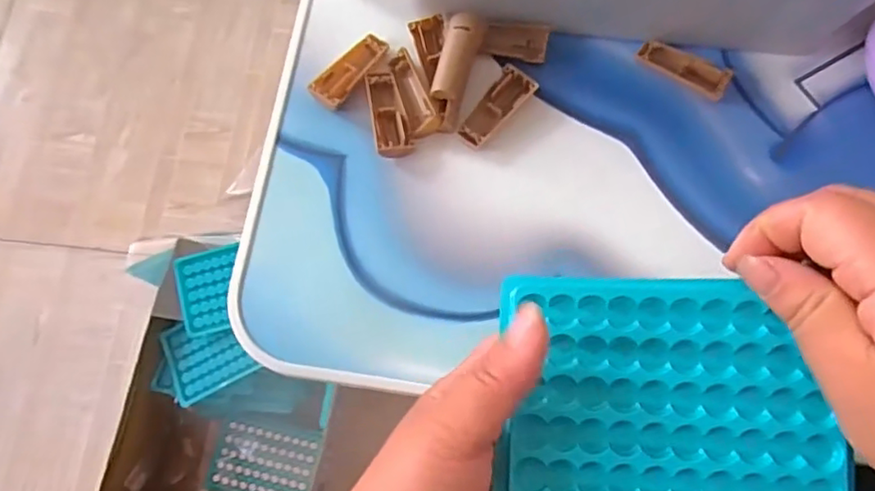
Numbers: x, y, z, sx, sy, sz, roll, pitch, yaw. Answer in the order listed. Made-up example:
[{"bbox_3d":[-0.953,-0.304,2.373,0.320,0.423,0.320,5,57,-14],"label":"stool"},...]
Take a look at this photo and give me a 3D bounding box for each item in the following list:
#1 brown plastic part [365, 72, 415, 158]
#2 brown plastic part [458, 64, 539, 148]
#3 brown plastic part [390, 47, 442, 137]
[{"bbox_3d":[-0.027,-0.073,0.336,0.019,0.008,0.049,-14,74,-3],"label":"brown plastic part"},{"bbox_3d":[0.032,-0.074,0.335,0.020,0.010,0.049,37,78,11],"label":"brown plastic part"},{"bbox_3d":[-0.013,-0.085,0.339,0.016,0.011,0.049,-16,74,-3],"label":"brown plastic part"}]

